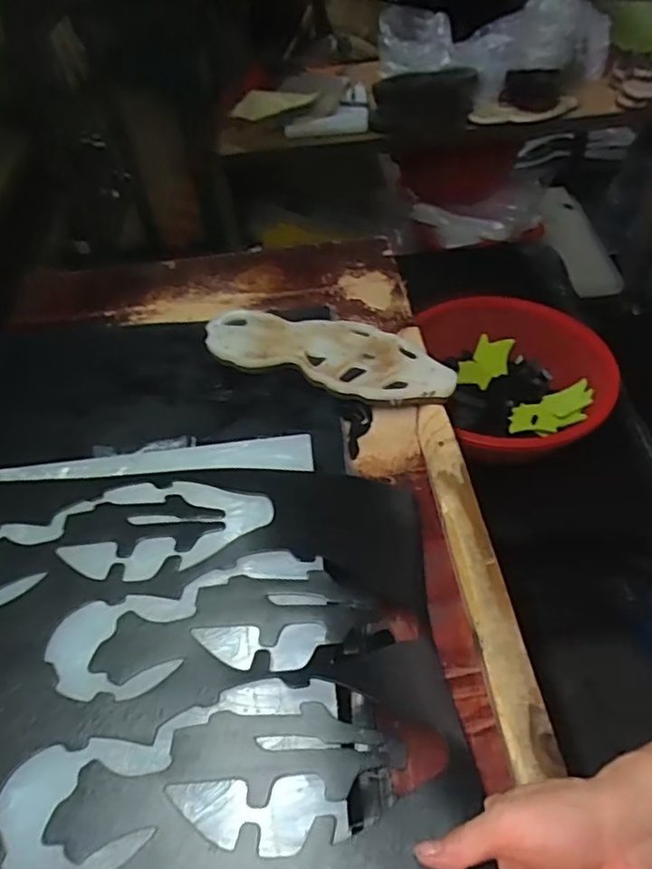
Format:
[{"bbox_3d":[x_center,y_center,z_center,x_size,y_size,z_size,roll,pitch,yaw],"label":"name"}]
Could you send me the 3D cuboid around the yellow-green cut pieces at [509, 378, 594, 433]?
[{"bbox_3d":[0.425,-0.048,1.165,0.148,0.023,0.095,-13,51,18],"label":"yellow-green cut pieces"}]

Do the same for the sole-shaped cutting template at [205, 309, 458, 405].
[{"bbox_3d":[0.003,-0.091,0.669,0.272,0.018,0.097,17,58,14],"label":"sole-shaped cutting template"}]

